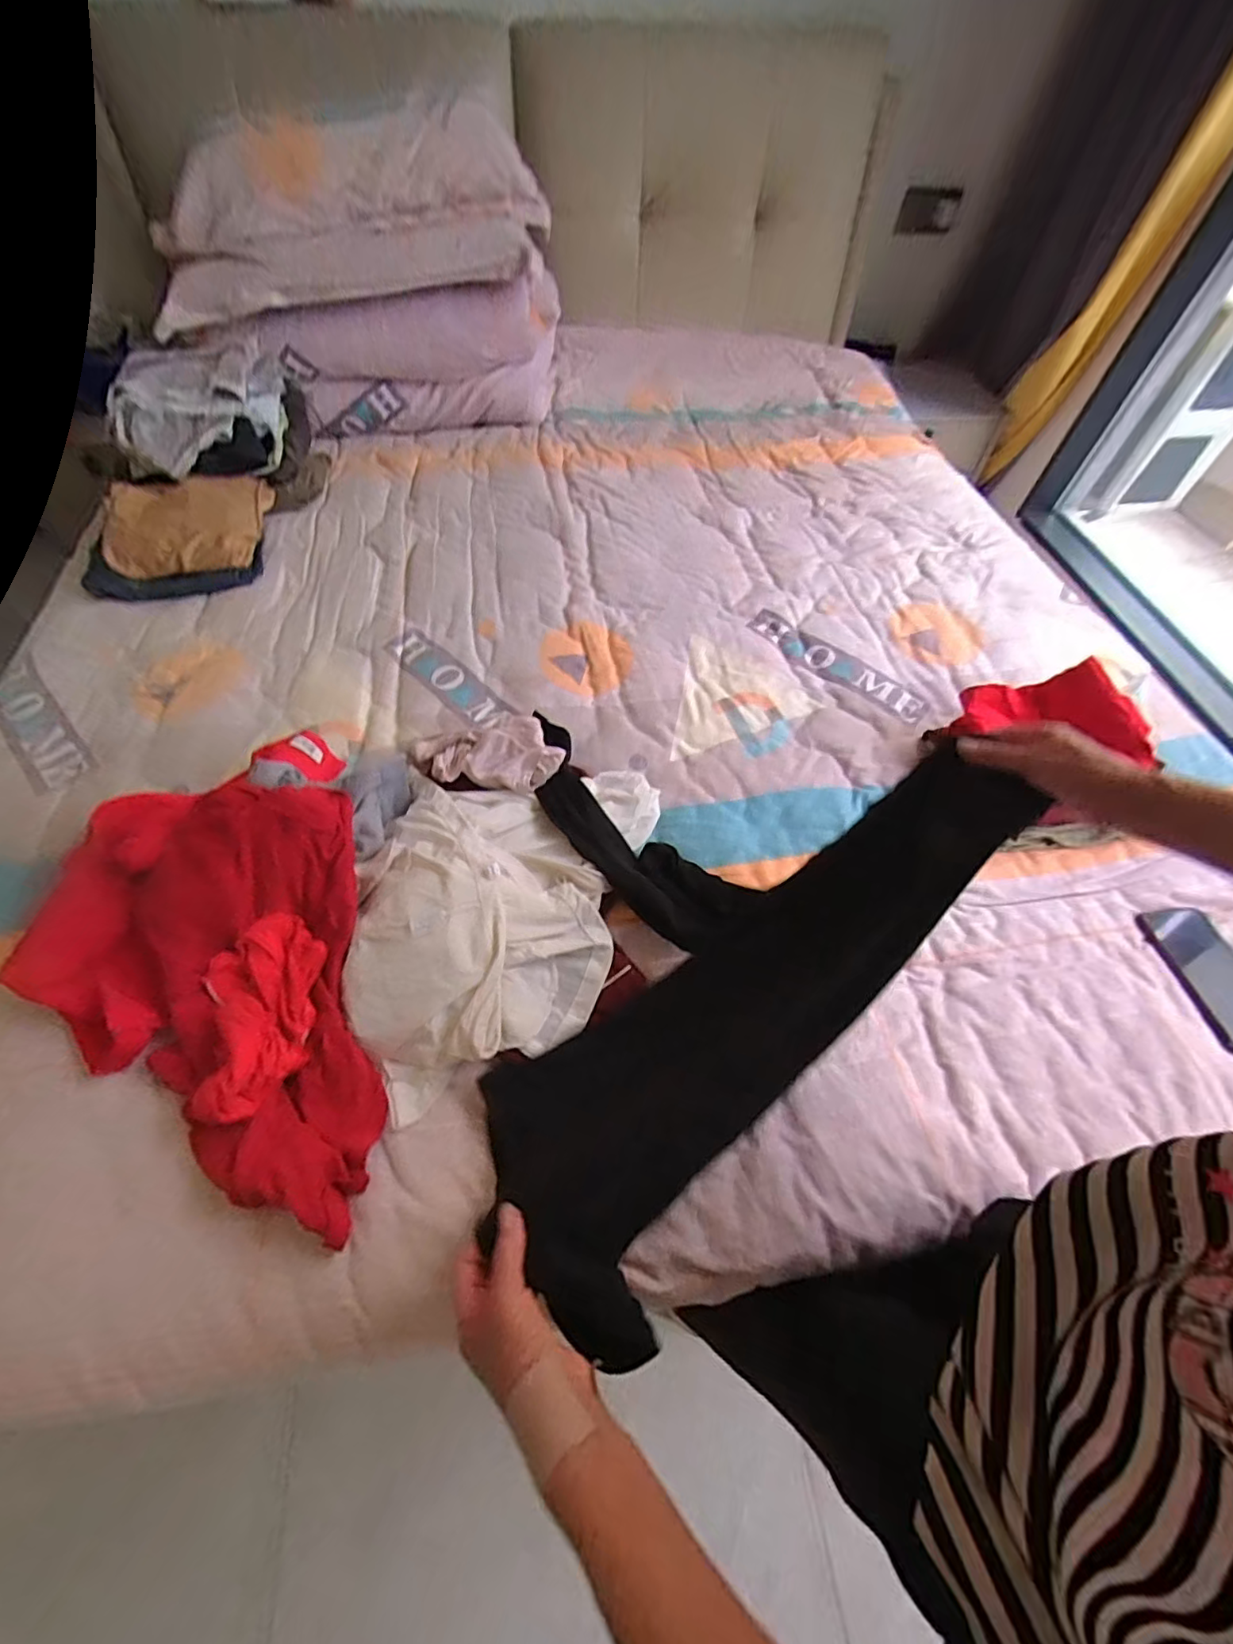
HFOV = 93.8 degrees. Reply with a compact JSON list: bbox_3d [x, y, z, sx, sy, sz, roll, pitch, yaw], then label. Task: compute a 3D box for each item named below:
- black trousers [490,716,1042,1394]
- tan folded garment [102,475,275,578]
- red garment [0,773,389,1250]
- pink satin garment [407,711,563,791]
[{"bbox_3d":[0.023,0.084,0.541,0.418,0.211,0.513,37,63,21],"label":"black trousers"},{"bbox_3d":[-0.719,-0.501,0.970,0.236,0.060,0.207,-12,59,-10],"label":"tan folded garment"},{"bbox_3d":[-0.392,0.133,0.550,0.360,0.130,0.406,2,56,0],"label":"red garment"},{"bbox_3d":[-0.166,-0.093,0.731,0.212,0.051,0.127,8,54,25],"label":"pink satin garment"}]

